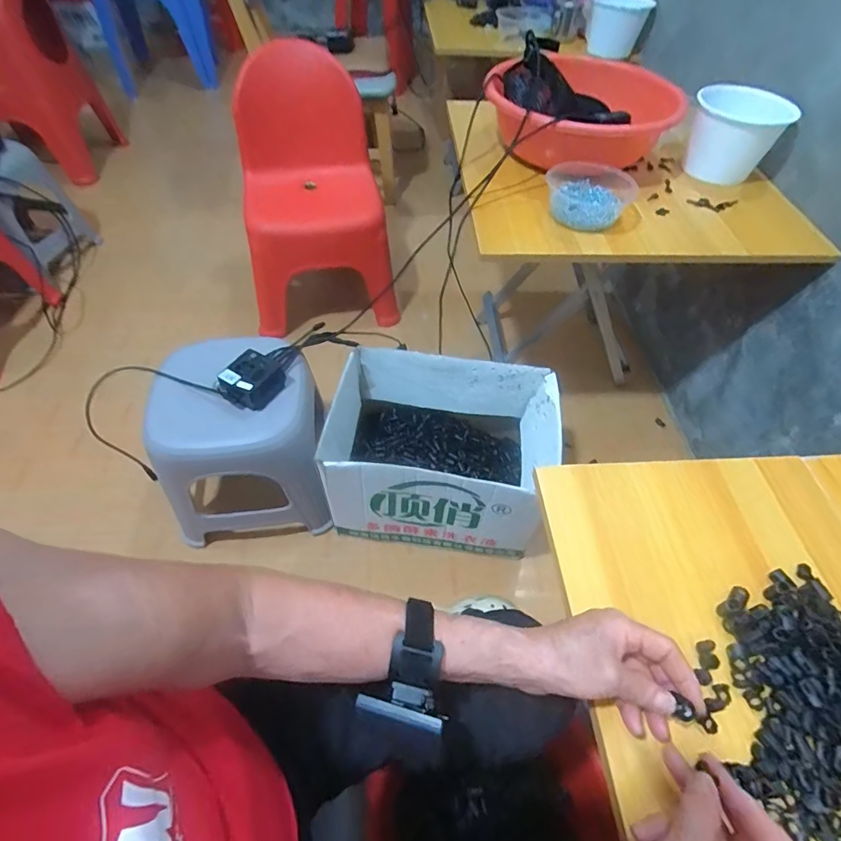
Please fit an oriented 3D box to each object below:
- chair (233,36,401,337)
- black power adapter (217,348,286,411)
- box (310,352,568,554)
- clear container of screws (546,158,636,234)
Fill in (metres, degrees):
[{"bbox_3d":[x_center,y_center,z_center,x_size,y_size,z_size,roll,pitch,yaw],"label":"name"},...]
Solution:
[{"bbox_3d":[-0.269,-0.588,1.210,0.383,0.573,0.375,-4,54,-6],"label":"chair"},{"bbox_3d":[-0.277,-0.070,0.768,0.084,0.050,0.090,29,57,18],"label":"black power adapter"},{"bbox_3d":[0.043,0.062,0.905,0.385,0.249,0.282,6,53,2],"label":"box"},{"bbox_3d":[0.283,-0.381,0.781,0.145,0.054,0.152,21,55,13],"label":"clear container of screws"}]

